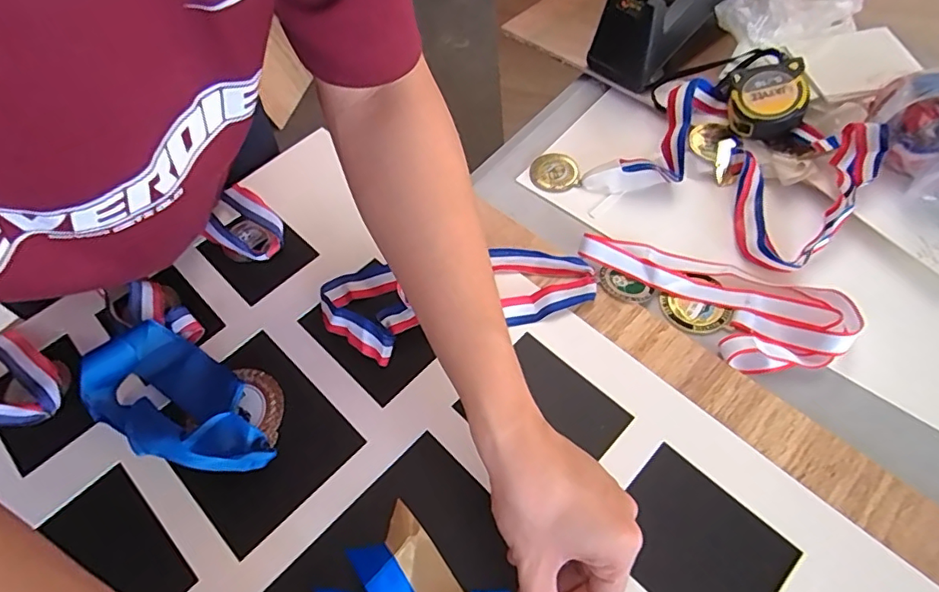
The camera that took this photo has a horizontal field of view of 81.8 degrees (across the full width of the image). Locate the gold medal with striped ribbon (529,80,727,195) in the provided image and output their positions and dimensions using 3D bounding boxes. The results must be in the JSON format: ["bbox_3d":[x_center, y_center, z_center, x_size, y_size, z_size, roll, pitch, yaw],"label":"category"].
[{"bbox_3d":[0.165,-0.145,0.525,0.204,0.057,0.093,-21,60,-9],"label":"gold medal with striped ribbon"}]

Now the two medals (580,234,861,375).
[{"bbox_3d":[0.199,0.002,0.456,0.216,0.030,0.091,21,62,14],"label":"two medals"}]

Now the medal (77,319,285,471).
[{"bbox_3d":[-0.210,0.077,0.405,0.151,0.049,0.087,19,62,14],"label":"medal"}]

